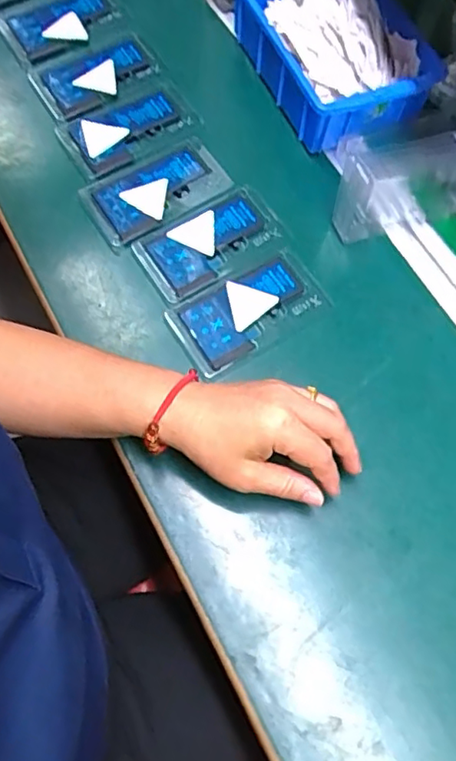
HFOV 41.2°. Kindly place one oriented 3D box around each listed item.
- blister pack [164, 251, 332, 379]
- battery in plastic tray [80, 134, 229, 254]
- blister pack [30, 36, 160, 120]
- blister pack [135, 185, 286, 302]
[{"bbox_3d":[0.019,-0.059,0.515,0.124,0.009,0.072,-30,71,-14],"label":"blister pack"},{"bbox_3d":[-0.064,-0.176,0.559,0.126,0.006,0.080,-25,70,-12],"label":"battery in plastic tray"},{"bbox_3d":[-0.135,-0.311,0.615,0.119,0.011,0.076,-28,70,-13],"label":"blister pack"},{"bbox_3d":[-0.015,-0.122,0.535,0.120,0.011,0.067,-29,71,-13],"label":"blister pack"}]

